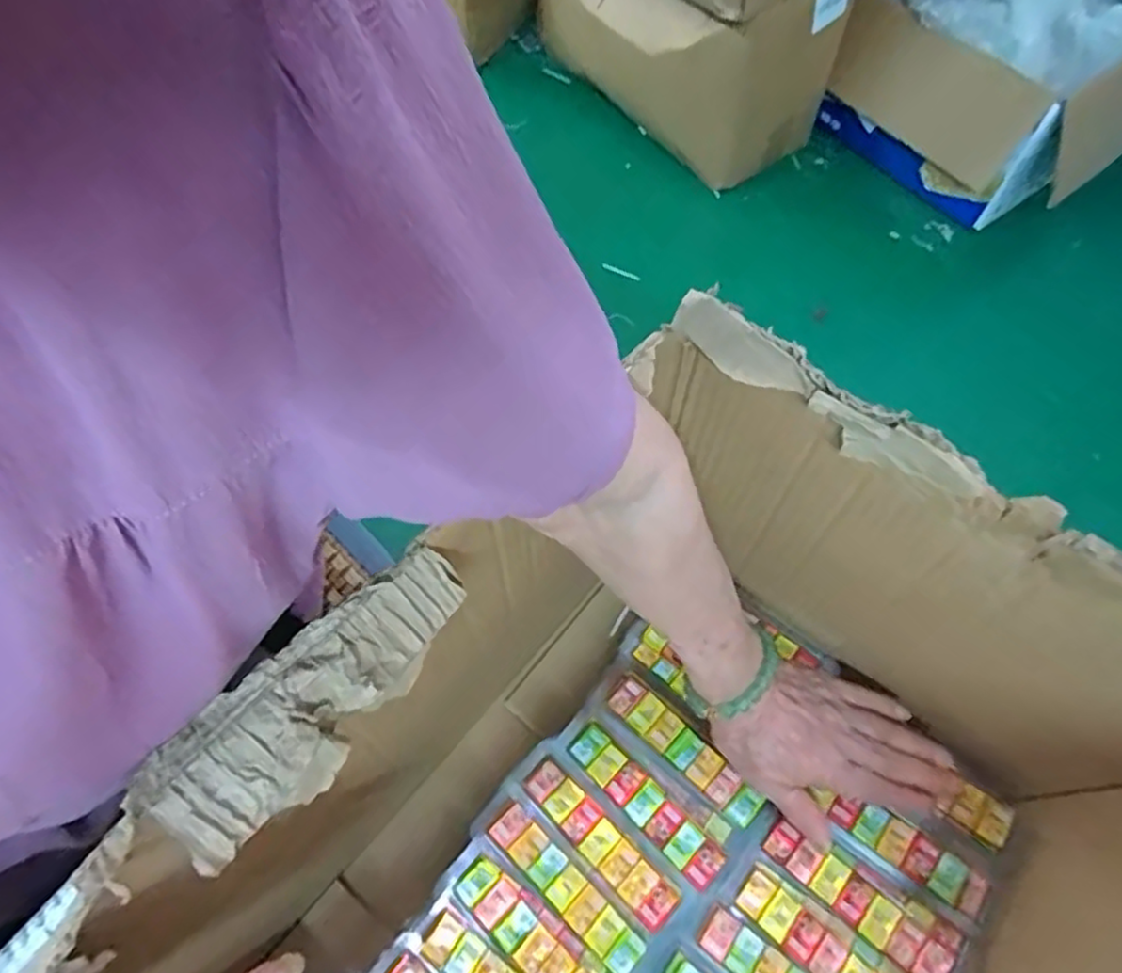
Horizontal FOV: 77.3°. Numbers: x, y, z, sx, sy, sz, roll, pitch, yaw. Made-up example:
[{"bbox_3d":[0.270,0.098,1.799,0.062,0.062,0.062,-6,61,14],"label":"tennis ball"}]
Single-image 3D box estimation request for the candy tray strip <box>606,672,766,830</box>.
[{"bbox_3d":[0.084,0.180,0.483,0.120,0.008,0.028,40,68,19],"label":"candy tray strip"}]

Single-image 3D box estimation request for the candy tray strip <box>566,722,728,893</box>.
[{"bbox_3d":[0.056,0.210,0.466,0.119,0.008,0.029,40,68,19],"label":"candy tray strip"}]

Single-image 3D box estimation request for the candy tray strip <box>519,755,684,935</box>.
[{"bbox_3d":[0.025,0.232,0.459,0.117,0.017,0.028,40,68,19],"label":"candy tray strip"}]

